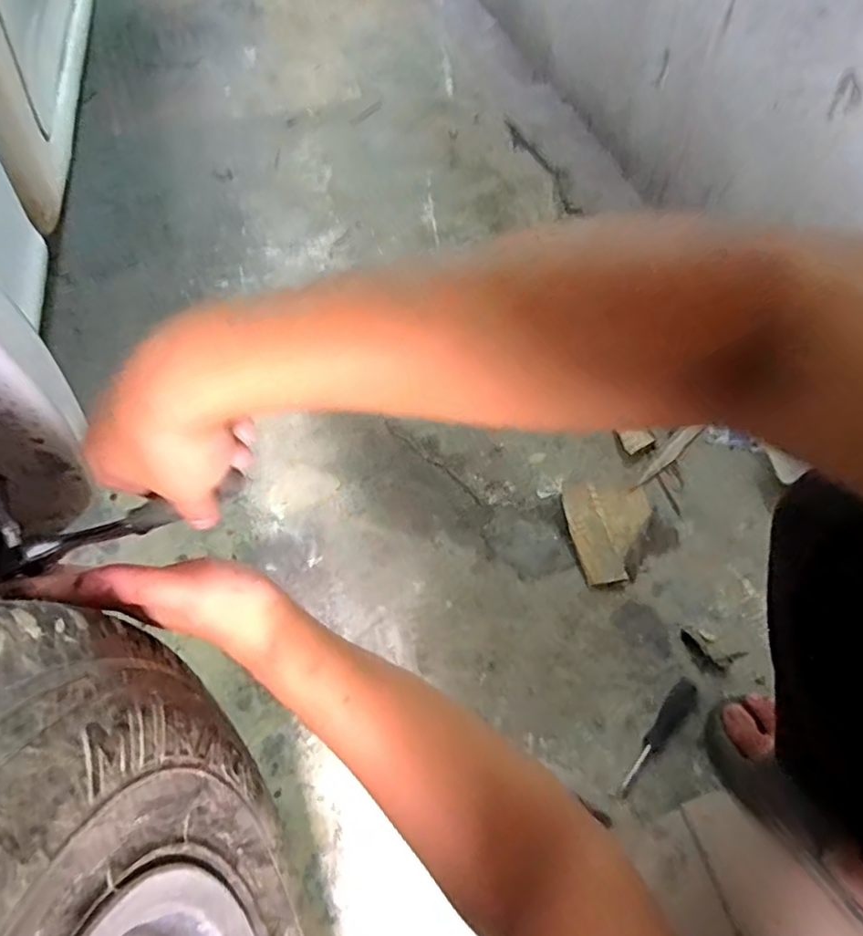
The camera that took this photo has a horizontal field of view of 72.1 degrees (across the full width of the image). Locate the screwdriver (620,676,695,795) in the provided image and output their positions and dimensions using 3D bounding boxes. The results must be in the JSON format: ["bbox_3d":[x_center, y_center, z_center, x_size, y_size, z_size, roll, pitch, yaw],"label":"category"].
[{"bbox_3d":[0.244,0.288,0.642,0.025,0.020,0.137,37,65,22],"label":"screwdriver"}]

